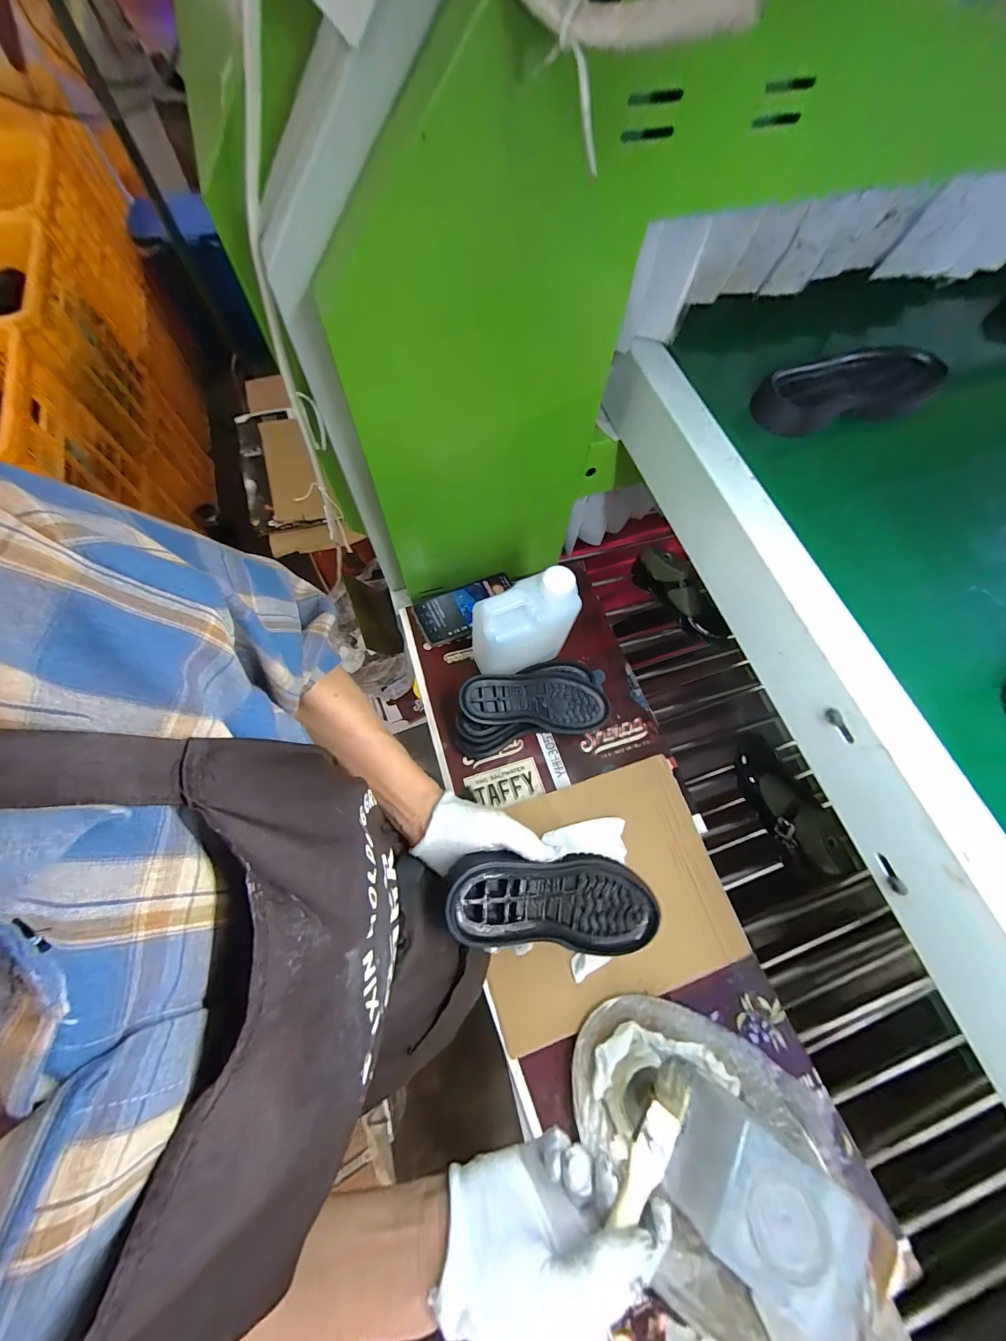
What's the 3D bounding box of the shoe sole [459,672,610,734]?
[{"bbox_3d":[0.045,0.042,0.593,0.206,0.023,0.081,4,69,-15],"label":"shoe sole"}]

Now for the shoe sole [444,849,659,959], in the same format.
[{"bbox_3d":[0.052,0.204,0.376,0.208,0.029,0.080,19,67,-23],"label":"shoe sole"}]

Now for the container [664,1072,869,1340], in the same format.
[{"bbox_3d":[0.229,0.481,0.383,0.115,0.095,0.109,36,72,11],"label":"container"}]

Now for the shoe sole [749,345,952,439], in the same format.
[{"bbox_3d":[0.347,-0.286,0.428,0.213,0.028,0.074,-18,71,-9],"label":"shoe sole"}]

